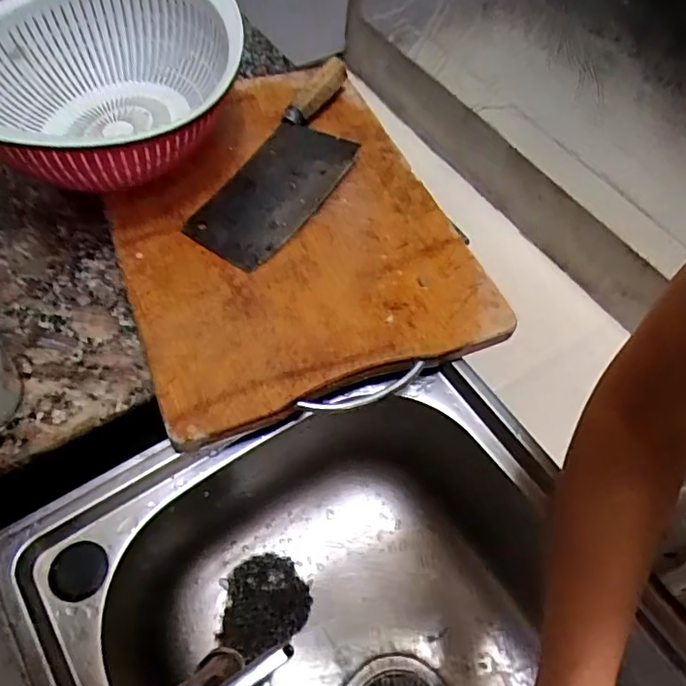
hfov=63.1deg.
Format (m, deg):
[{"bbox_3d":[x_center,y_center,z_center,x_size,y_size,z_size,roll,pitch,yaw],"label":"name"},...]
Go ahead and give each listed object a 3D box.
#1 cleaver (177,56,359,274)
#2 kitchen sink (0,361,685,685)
[{"bbox_3d":[-0.046,-0.178,0.542,0.087,0.023,0.258,26,59,11],"label":"cleaver"},{"bbox_3d":[0.051,0.293,0.413,0.399,0.205,0.539,-29,64,-21],"label":"kitchen sink"}]

